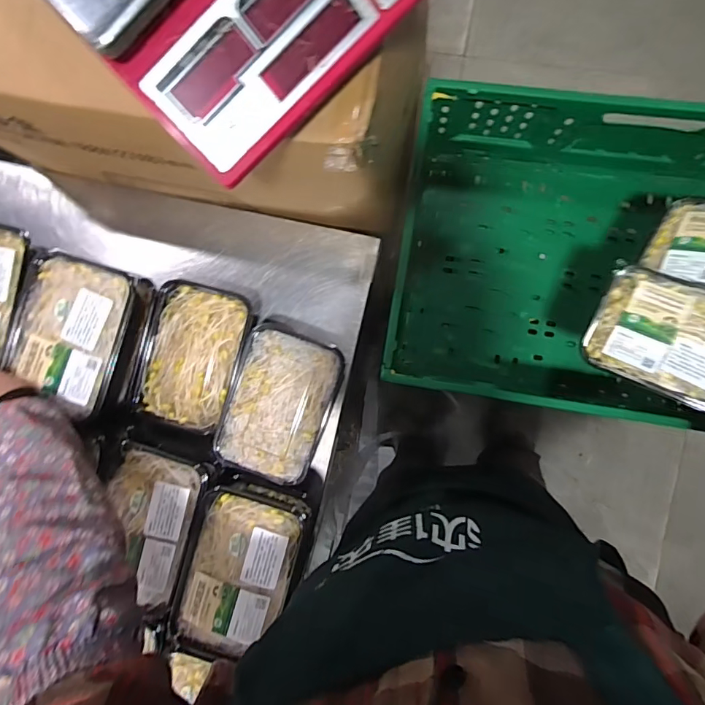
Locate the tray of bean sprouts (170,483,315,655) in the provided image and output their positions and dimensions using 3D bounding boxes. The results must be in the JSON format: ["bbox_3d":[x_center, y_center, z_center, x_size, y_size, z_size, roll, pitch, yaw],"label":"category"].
[{"bbox_3d":[-0.124,0.247,0.534,0.118,0.065,0.172,16,92,6],"label":"tray of bean sprouts"}]

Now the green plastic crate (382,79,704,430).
[{"bbox_3d":[0.367,-0.119,0.675,0.586,0.229,0.404,9,92,6],"label":"green plastic crate"}]

